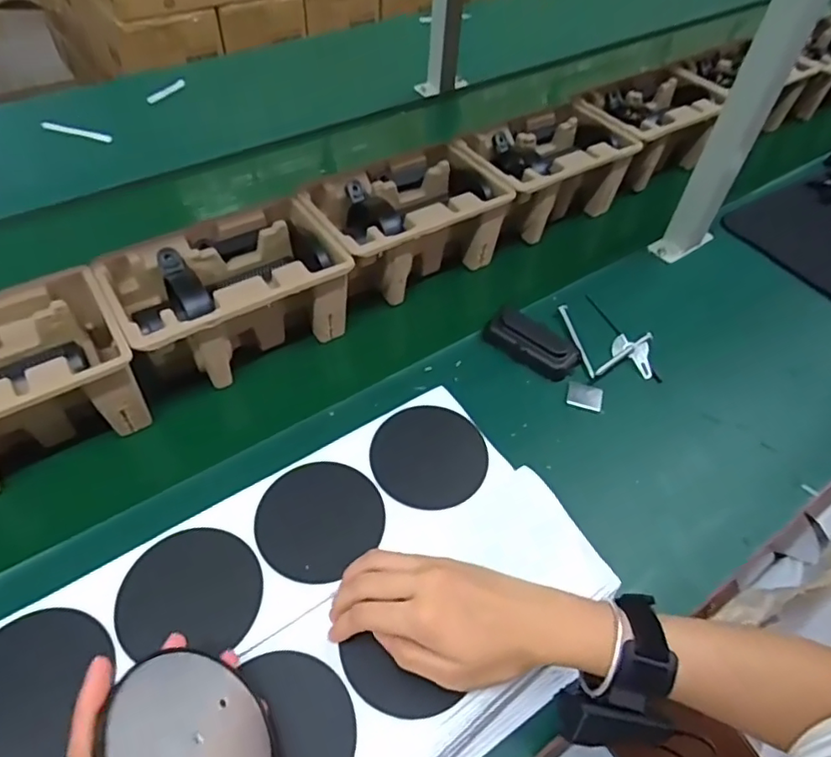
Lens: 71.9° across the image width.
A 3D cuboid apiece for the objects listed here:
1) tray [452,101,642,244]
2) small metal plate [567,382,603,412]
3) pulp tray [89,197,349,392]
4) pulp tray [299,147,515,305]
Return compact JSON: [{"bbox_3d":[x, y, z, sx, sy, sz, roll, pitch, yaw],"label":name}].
[{"bbox_3d":[0.173,-0.285,0.795,0.233,0.097,0.142,-27,56,-24],"label":"tray"},{"bbox_3d":[0.182,0.019,0.614,0.038,0.004,0.036,11,50,5],"label":"small metal plate"},{"bbox_3d":[-0.194,-0.087,0.612,0.220,0.100,0.142,-25,56,-23],"label":"pulp tray"},{"bbox_3d":[-0.012,-0.186,0.704,0.219,0.099,0.148,-24,55,-23],"label":"pulp tray"}]

